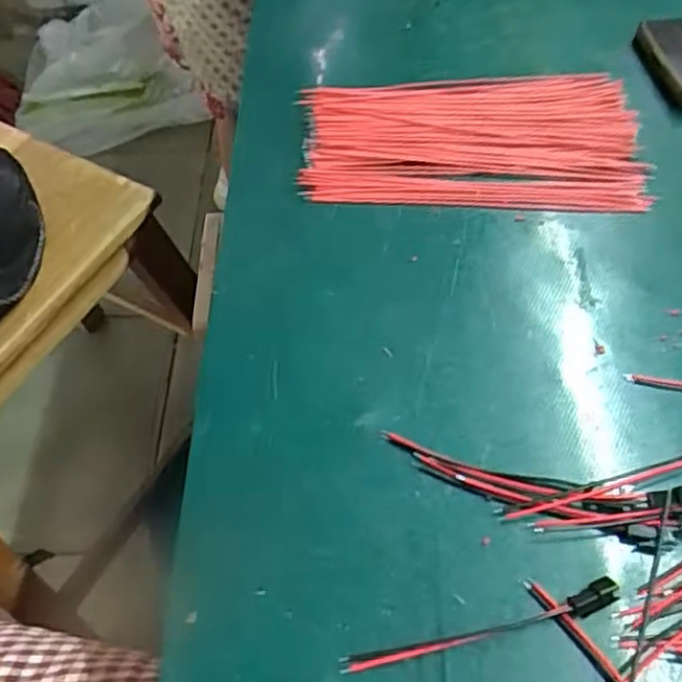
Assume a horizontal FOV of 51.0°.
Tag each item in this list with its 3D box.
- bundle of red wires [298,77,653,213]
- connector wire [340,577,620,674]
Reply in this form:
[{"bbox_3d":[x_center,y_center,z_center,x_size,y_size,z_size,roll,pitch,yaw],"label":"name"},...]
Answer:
[{"bbox_3d":[0.072,-0.111,0.392,0.180,0.015,0.092,-1,58,1],"label":"bundle of red wires"},{"bbox_3d":[0.051,0.105,0.258,0.104,0.005,0.010,-14,58,-7],"label":"connector wire"}]

